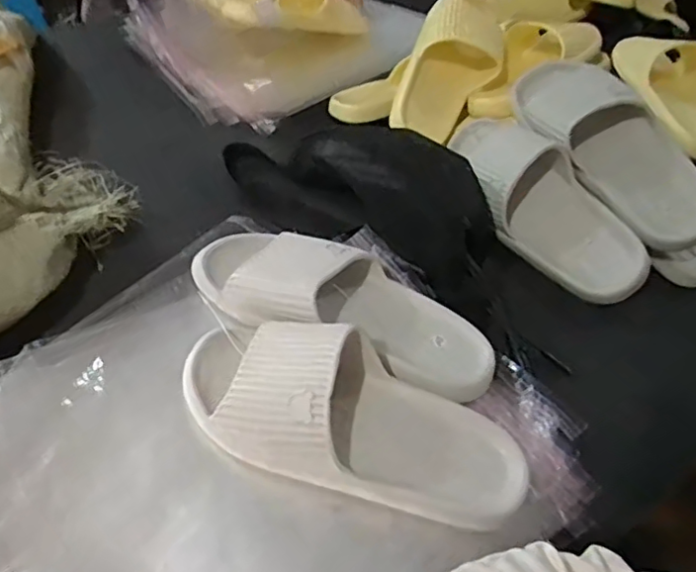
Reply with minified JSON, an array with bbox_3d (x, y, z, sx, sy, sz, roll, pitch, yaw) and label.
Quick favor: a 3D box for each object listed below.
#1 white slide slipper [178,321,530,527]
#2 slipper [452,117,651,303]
[{"bbox_3d":[0.001,0.091,0.456,0.269,0.071,0.106,15,48,7],"label":"white slide slipper"},{"bbox_3d":[0.207,-0.095,0.665,0.101,0.080,0.275,-39,63,10],"label":"slipper"}]

